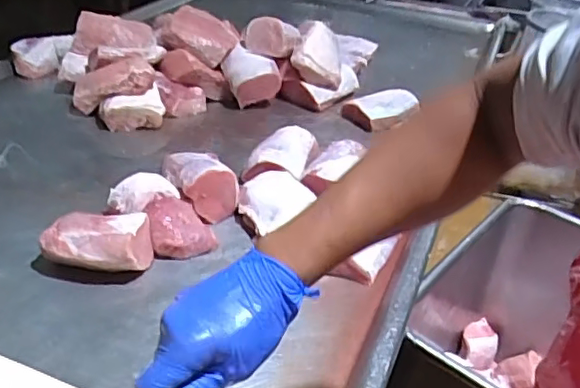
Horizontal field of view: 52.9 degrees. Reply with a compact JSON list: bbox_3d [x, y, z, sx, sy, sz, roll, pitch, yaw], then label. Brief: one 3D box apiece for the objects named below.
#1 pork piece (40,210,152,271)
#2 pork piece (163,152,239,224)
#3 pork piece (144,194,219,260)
[{"bbox_3d":[-0.285,0.078,0.868,0.155,0.085,0.090,5,32,2],"label":"pork piece"},{"bbox_3d":[-0.155,-0.026,1.016,0.107,0.075,0.144,-12,36,-23],"label":"pork piece"},{"bbox_3d":[-0.174,0.049,0.926,0.099,0.053,0.099,-9,35,-21],"label":"pork piece"}]

